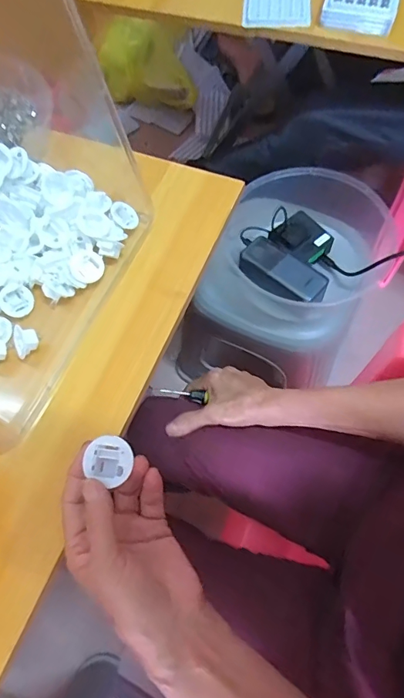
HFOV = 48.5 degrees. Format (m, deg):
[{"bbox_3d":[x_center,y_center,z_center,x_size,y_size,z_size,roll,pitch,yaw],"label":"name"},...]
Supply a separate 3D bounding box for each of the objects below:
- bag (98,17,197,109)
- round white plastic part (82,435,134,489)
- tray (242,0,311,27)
[{"bbox_3d":[-0.154,-0.770,1.239,0.291,0.174,0.102,11,66,8],"label":"bag"},{"bbox_3d":[-0.060,0.073,0.295,0.029,0.008,0.028,18,68,11],"label":"round white plastic part"},{"bbox_3d":[0.111,-0.520,0.660,0.096,0.009,0.128,3,66,4],"label":"tray"}]

